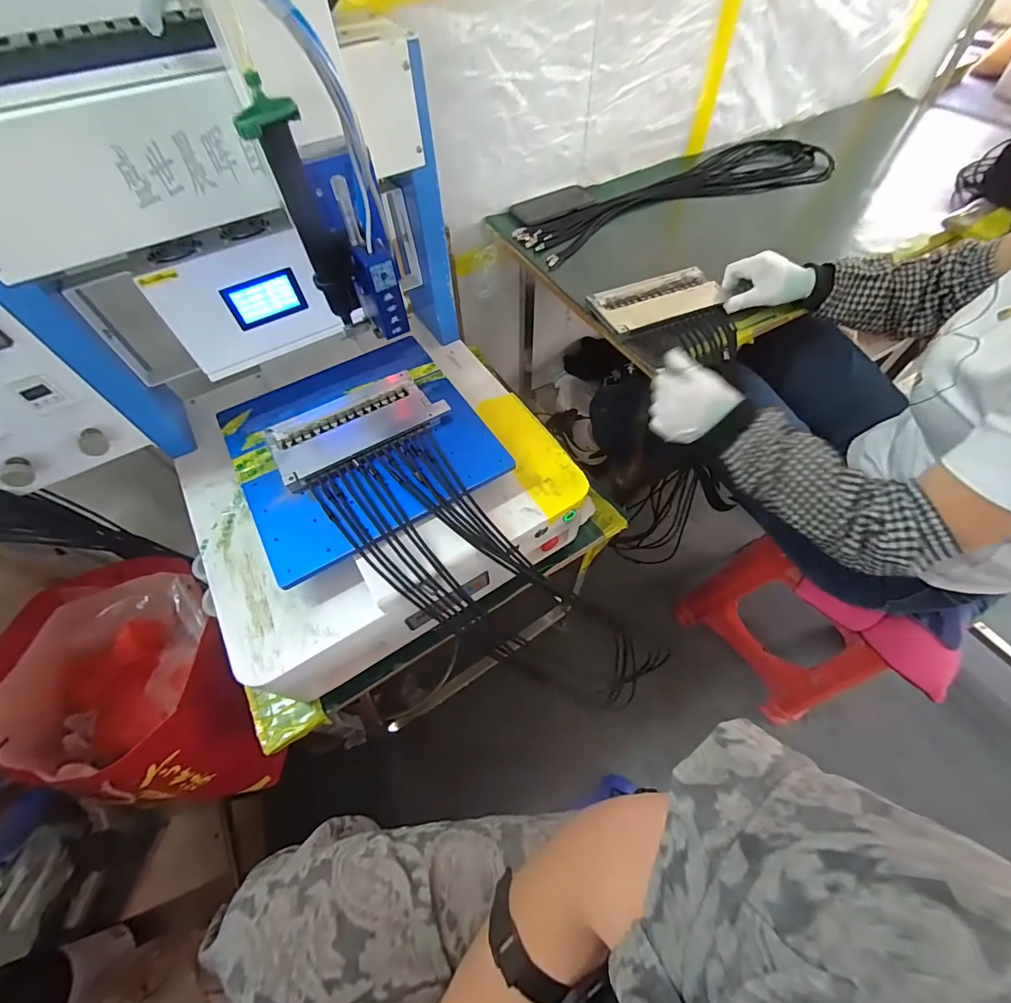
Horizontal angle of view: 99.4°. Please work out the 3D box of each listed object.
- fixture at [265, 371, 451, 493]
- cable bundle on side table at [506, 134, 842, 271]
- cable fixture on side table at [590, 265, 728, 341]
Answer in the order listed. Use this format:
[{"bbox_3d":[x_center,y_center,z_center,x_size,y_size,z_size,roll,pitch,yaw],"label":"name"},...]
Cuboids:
[{"bbox_3d":[-0.196,-0.103,0.564,0.214,0.026,0.110,-31,60,-16],"label":"fixture"},{"bbox_3d":[0.350,-0.631,0.872,0.736,0.038,0.220,-23,58,-11],"label":"cable bundle on side table"},{"bbox_3d":[0.225,-0.306,0.647,0.198,0.015,0.111,-17,57,-7],"label":"cable fixture on side table"}]

